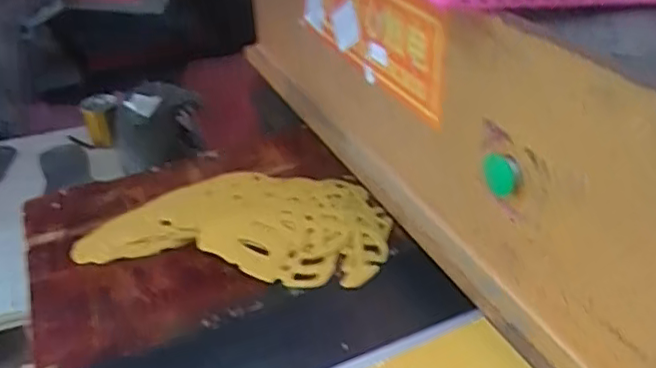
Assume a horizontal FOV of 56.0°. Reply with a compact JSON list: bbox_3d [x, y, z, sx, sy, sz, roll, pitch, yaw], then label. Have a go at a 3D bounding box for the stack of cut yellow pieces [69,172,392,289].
[{"bbox_3d":[-0.119,0.043,0.838,0.400,0.038,0.204,5,36,13],"label":"stack of cut yellow pieces"}]

